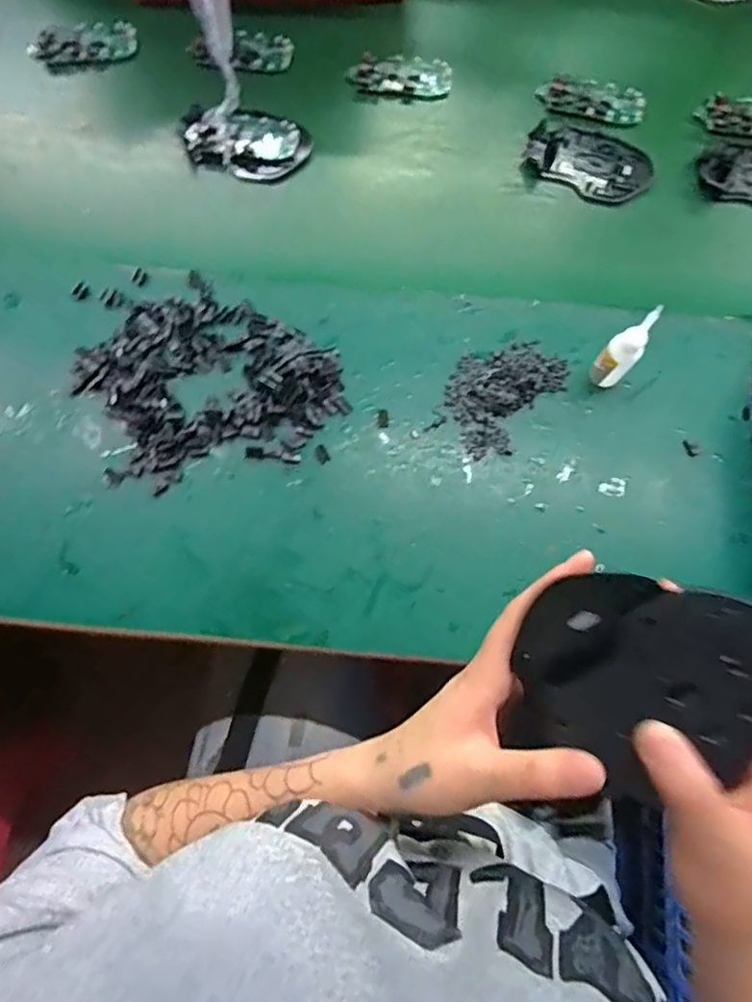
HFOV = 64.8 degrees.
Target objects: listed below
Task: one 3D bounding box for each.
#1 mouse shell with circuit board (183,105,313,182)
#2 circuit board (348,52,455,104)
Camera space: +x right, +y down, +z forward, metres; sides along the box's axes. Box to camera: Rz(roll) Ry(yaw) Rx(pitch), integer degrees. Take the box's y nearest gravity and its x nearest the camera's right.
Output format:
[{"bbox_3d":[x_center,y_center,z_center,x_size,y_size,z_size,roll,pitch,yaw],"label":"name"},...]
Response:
[{"bbox_3d":[-0.119,-0.327,0.540,0.114,0.020,0.061,5,73,-1],"label":"mouse shell with circuit board"},{"bbox_3d":[0.024,-0.408,0.572,0.098,0.014,0.047,-4,74,-3],"label":"circuit board"}]

